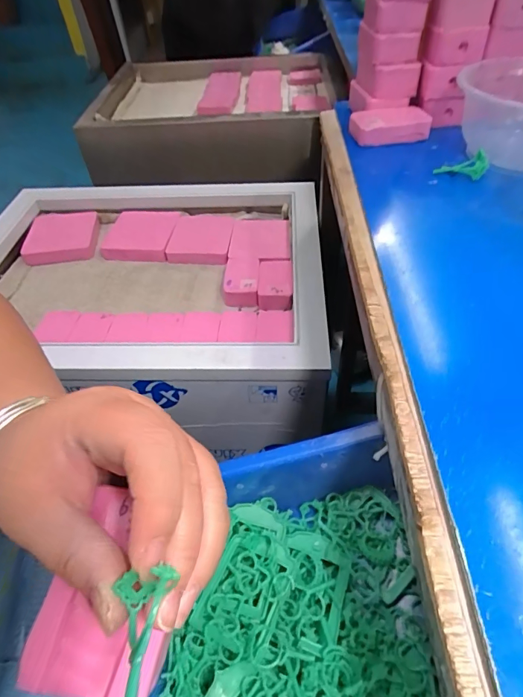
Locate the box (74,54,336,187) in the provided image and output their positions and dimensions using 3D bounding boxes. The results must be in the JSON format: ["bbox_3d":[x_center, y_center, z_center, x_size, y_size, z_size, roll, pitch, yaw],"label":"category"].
[{"bbox_3d":[-0.096,-0.518,0.900,0.471,0.107,0.400,1,49,5],"label":"box"}]

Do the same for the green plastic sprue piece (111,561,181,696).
[{"bbox_3d":[-0.032,0.079,0.112,0.017,0.015,0.040,-12,20,-6],"label":"green plastic sprue piece"}]

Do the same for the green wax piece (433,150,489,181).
[{"bbox_3d":[0.172,-0.157,0.361,0.042,0.020,0.011,7,46,33],"label":"green wax piece"}]

